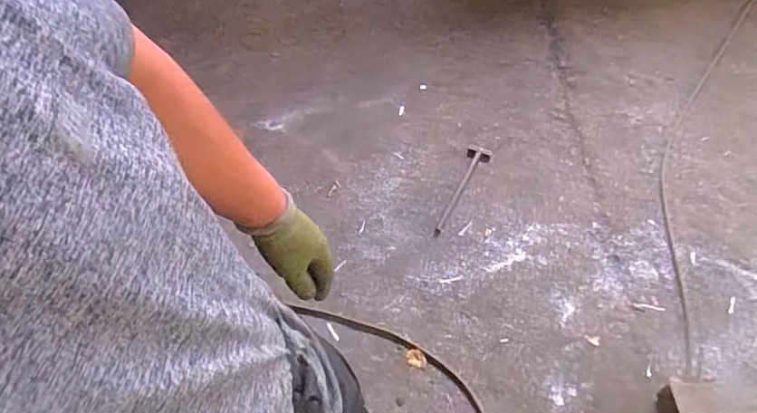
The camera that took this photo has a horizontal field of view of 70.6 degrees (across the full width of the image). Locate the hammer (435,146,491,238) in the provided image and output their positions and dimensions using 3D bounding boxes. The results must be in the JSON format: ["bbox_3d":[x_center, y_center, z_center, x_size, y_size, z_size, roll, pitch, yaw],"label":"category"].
[{"bbox_3d":[0.284,-0.055,1.817,0.081,0.025,0.412,18,57,19],"label":"hammer"}]

